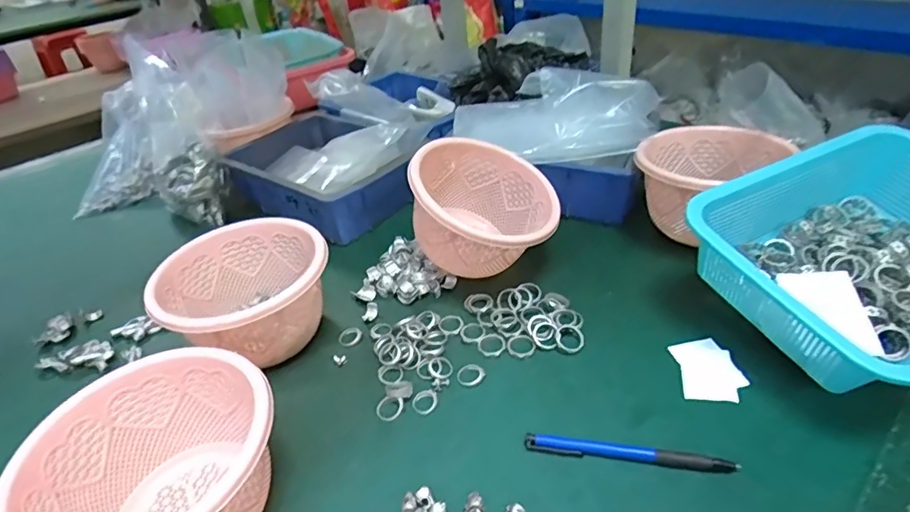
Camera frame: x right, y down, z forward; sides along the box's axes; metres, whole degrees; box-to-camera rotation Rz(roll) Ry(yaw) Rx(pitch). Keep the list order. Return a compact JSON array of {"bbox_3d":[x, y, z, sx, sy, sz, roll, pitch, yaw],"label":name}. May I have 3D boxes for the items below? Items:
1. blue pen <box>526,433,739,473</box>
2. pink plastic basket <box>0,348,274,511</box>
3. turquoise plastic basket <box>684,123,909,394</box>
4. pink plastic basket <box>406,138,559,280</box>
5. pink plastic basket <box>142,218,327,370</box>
[{"bbox_3d":[0.119,0.139,0.363,0.139,0.008,0.013,4,37,13],"label":"blue pen"},{"bbox_3d":[-0.189,0.144,0.340,0.136,0.091,0.143,-4,36,3],"label":"pink plastic basket"},{"bbox_3d":[0.345,-0.003,0.433,0.278,0.089,0.198,-20,38,-18],"label":"turquoise plastic basket"},{"bbox_3d":[0.022,-0.040,0.521,0.146,0.101,0.141,19,34,-1],"label":"pink plastic basket"},{"bbox_3d":[-0.188,0.041,0.481,0.136,0.087,0.146,26,47,37],"label":"pink plastic basket"}]

